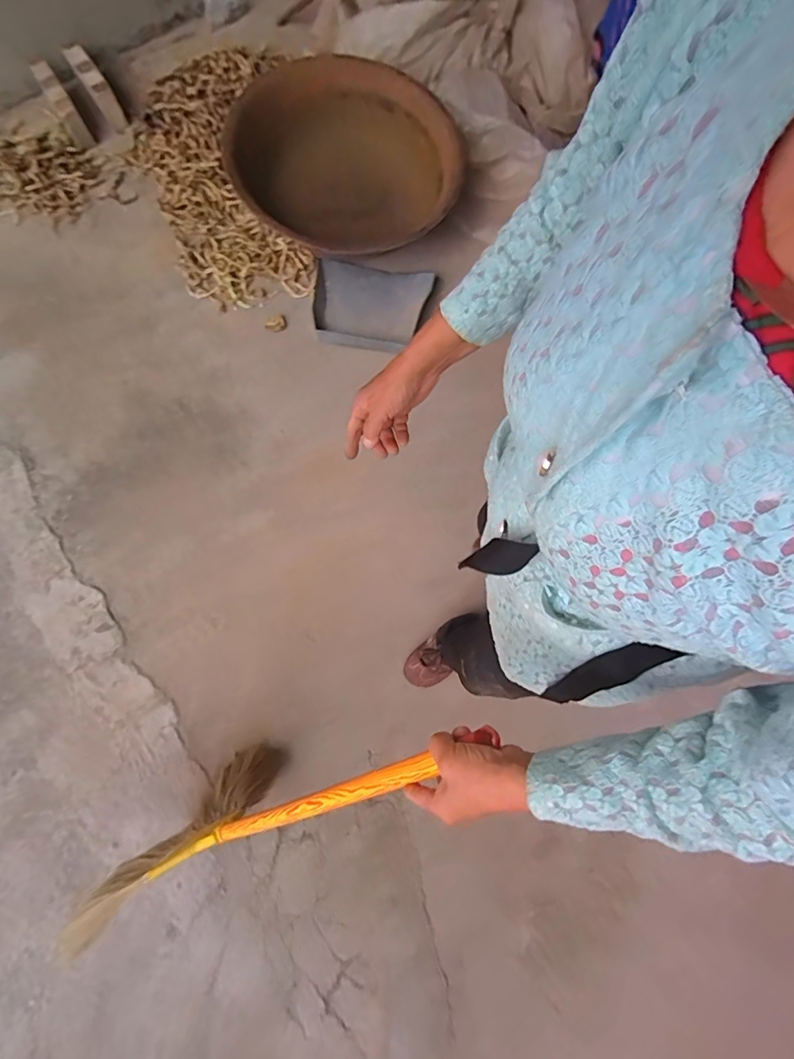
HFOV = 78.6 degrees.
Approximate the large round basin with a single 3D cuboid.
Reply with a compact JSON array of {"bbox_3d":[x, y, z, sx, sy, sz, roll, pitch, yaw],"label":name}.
[{"bbox_3d":[-0.112,-1.047,1.347,0.568,0.225,0.559,0,77,-1],"label":"large round basin"}]

